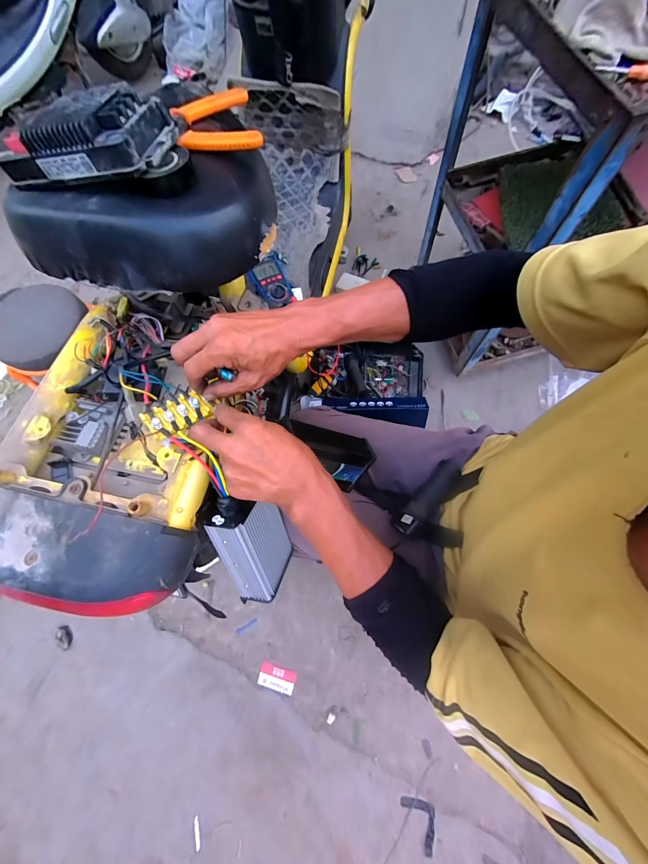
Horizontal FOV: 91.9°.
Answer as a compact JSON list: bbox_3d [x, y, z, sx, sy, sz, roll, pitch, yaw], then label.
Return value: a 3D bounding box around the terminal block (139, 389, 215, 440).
[{"bbox_3d":[-0.169,-0.021,0.367,0.073,0.013,0.036,-29,72,-26],"label":"terminal block"}]

